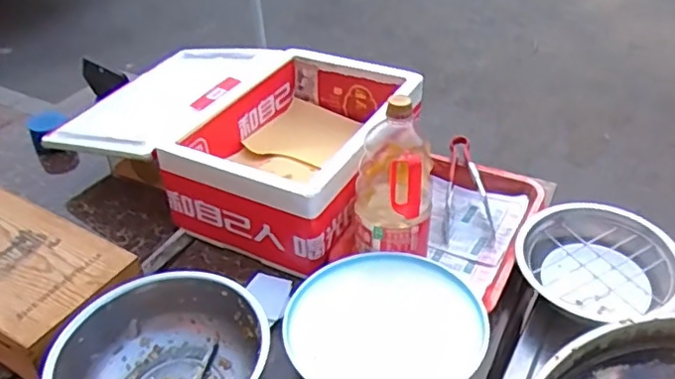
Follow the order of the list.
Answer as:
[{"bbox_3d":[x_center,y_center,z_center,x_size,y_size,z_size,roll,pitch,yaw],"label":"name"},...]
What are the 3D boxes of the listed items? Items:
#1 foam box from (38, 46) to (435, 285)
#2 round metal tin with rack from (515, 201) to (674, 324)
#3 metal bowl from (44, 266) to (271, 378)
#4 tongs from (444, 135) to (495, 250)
[{"bbox_3d":[-0.191,-0.114,1.129,0.599,0.156,0.438,15,42,21],"label":"foam box"},{"bbox_3d":[0.391,0.112,0.919,0.232,0.065,0.196,14,41,19],"label":"round metal tin with rack"},{"bbox_3d":[-0.215,0.228,0.775,0.248,0.109,0.256,-1,39,1],"label":"metal bowl"},{"bbox_3d":[0.222,0.001,1.067,0.080,0.028,0.221,-1,60,2],"label":"tongs"}]

